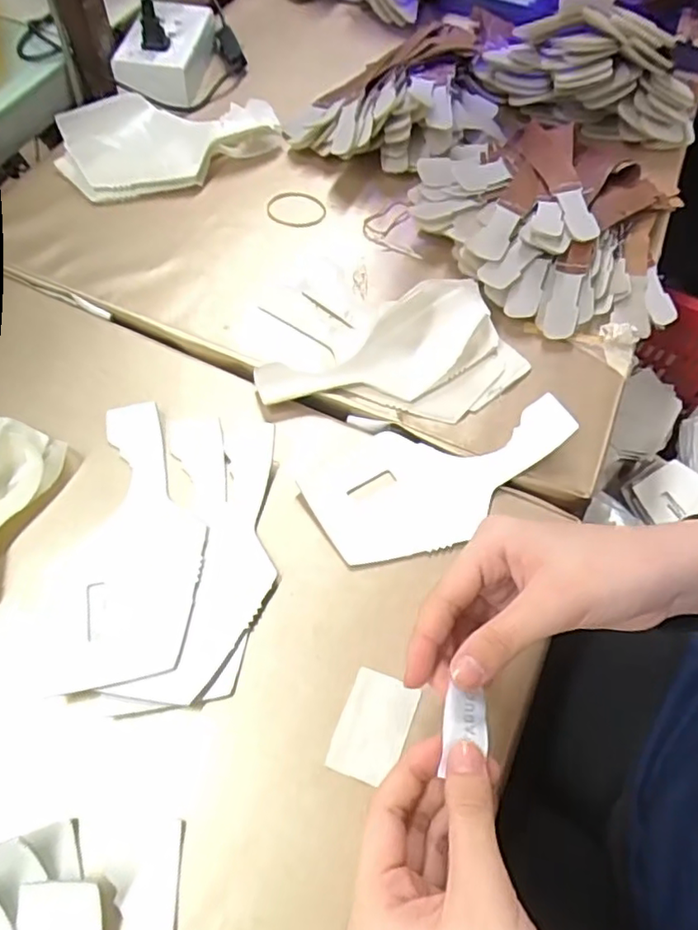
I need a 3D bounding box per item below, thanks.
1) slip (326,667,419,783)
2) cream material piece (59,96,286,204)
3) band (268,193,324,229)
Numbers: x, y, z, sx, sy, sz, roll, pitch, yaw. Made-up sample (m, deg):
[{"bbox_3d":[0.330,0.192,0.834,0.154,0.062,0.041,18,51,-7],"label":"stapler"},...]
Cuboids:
[{"bbox_3d":[0.014,0.143,0.332,0.036,0.004,0.055,22,62,8],"label":"slip"},{"bbox_3d":[-0.156,-0.287,0.537,0.195,0.038,0.086,-18,64,-14],"label":"cream material piece"},{"bbox_3d":[-0.046,-0.225,0.534,0.051,0.006,0.049,2,61,-3],"label":"band"}]

